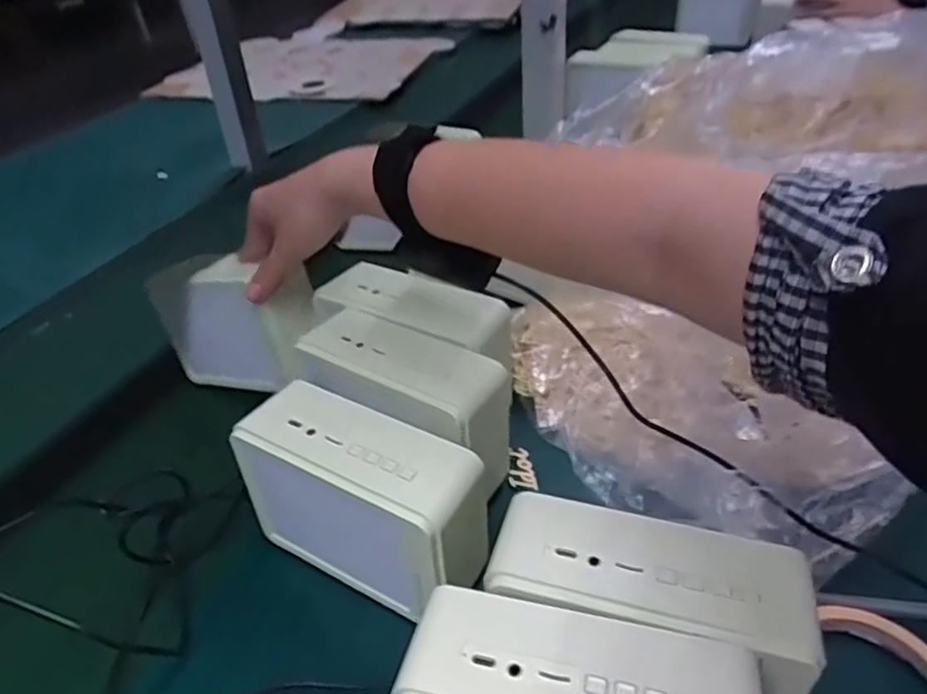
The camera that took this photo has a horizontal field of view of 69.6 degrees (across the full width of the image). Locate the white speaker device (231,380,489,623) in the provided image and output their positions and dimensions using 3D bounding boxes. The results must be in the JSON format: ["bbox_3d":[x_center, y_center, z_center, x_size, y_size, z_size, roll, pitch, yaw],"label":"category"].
[{"bbox_3d":[-0.049,0.097,0.387,0.157,0.107,0.062,20,44,29],"label":"white speaker device"}]

